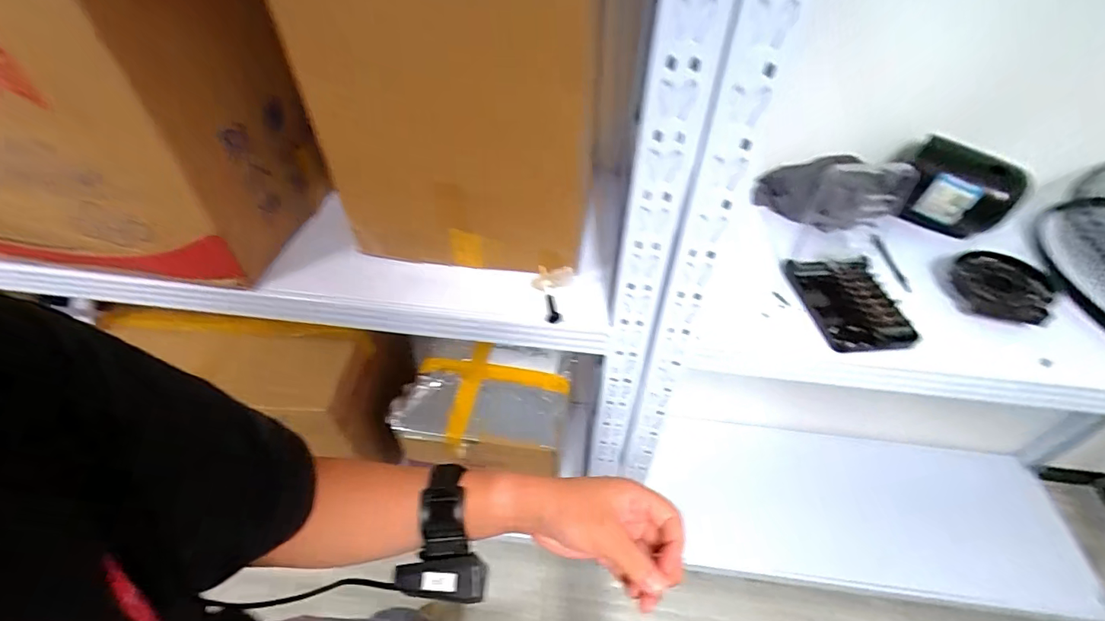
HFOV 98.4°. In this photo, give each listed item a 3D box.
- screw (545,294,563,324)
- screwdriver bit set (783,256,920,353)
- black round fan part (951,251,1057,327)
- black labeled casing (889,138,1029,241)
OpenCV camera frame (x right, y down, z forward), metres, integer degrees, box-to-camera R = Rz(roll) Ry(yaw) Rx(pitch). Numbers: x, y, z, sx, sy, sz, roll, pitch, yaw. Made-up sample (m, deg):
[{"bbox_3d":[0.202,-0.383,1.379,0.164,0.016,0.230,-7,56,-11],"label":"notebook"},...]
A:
[{"bbox_3d":[-0.002,-0.004,0.621,0.020,0.013,0.041,-9,67,-10],"label":"screw"},{"bbox_3d":[0.394,-0.013,0.636,0.111,0.024,0.153,-2,45,-3],"label":"screwdriver bit set"},{"bbox_3d":[0.620,-0.036,0.662,0.106,0.027,0.147,31,52,26],"label":"black round fan part"},{"bbox_3d":[0.620,-0.190,0.746,0.164,0.102,0.079,34,53,28],"label":"black labeled casing"}]

